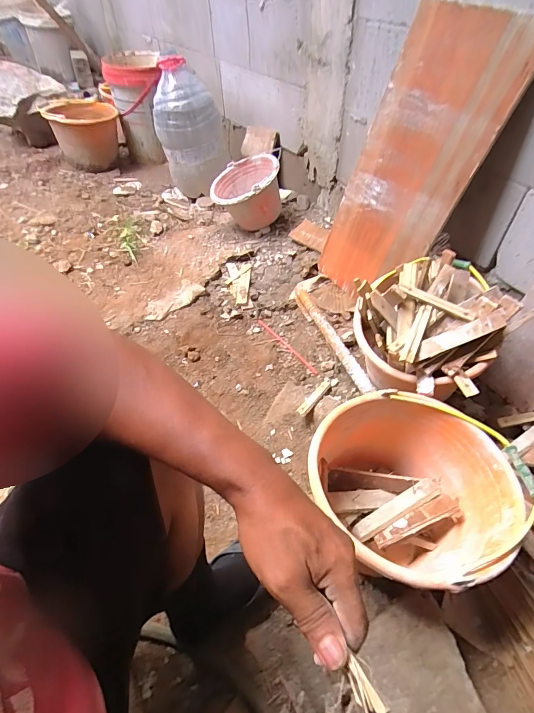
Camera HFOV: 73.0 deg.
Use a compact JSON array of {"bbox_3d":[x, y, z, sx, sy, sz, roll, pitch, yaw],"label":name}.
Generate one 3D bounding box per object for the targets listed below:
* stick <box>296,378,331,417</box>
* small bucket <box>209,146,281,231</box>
[{"bbox_3d":[0.118,0.094,0.869,0.026,0.014,0.168,24,34,22],"label":"stick"},{"bbox_3d":[-0.051,-0.580,1.297,0.252,0.174,0.309,-18,47,16],"label":"small bucket"}]

